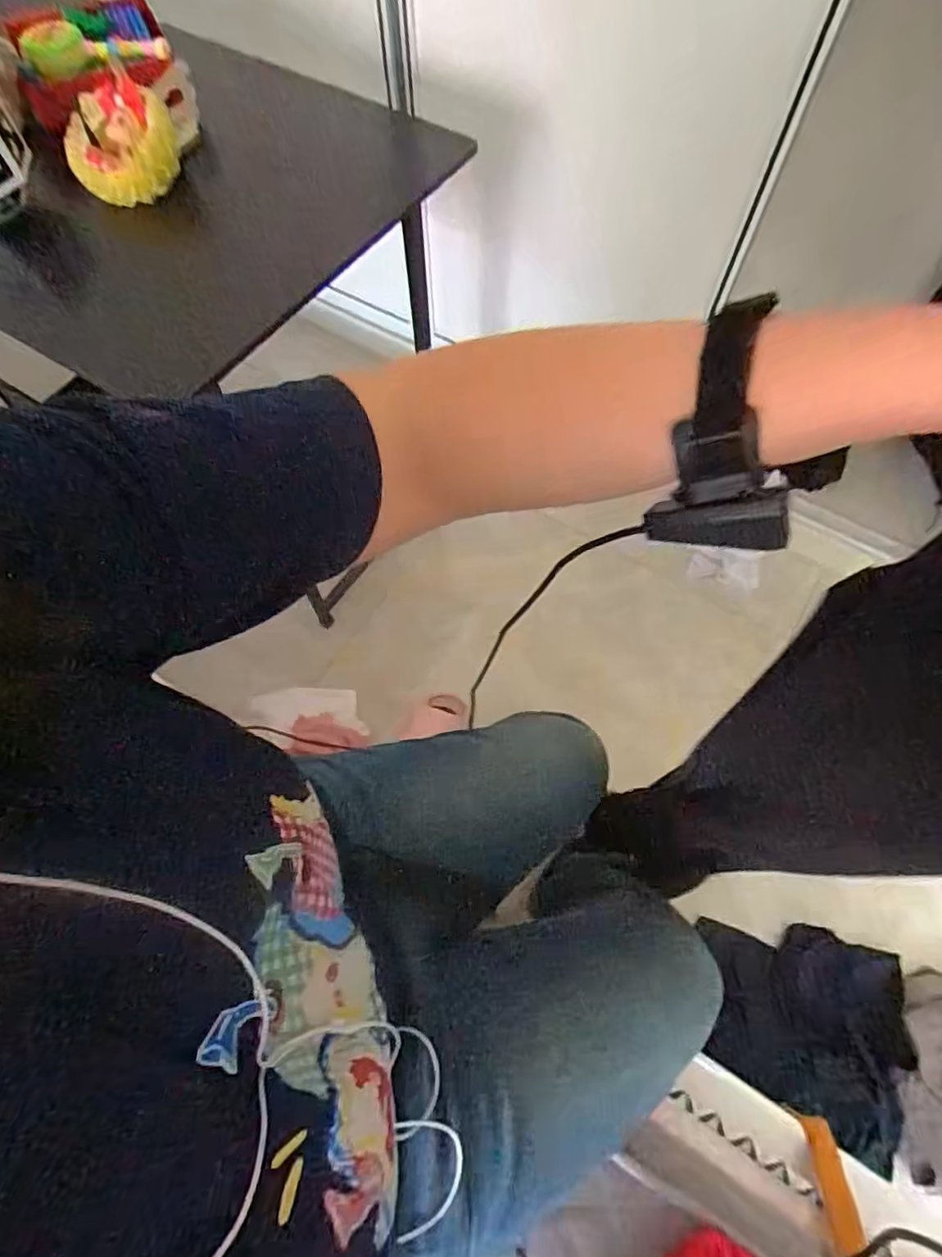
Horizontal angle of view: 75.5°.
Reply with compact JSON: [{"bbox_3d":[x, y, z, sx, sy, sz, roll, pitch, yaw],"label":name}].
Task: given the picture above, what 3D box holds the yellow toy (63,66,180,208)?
[{"bbox_3d":[-0.404,-0.560,0.702,0.122,0.076,0.103,-26,68,-11],"label":"yellow toy"}]

